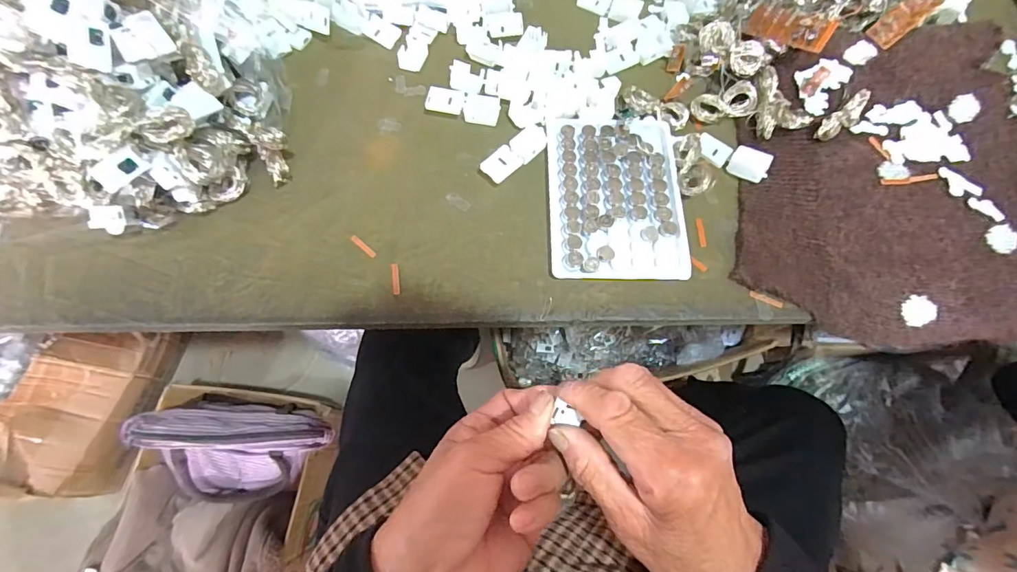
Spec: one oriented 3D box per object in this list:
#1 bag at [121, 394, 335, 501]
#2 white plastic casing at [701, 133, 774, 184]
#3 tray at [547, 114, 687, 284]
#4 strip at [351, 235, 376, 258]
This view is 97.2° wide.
[{"bbox_3d":[-0.436,0.265,0.721,0.271,0.126,0.161,6,70,1],"label":"bag"},{"bbox_3d":[0.167,-0.097,0.331,0.052,0.010,0.020,34,75,9],"label":"white plastic casing"},{"bbox_3d":[0.076,-0.066,0.320,0.093,0.009,0.127,0,72,-1],"label":"tray"},{"bbox_3d":[-0.100,-0.027,0.307,0.022,0.004,0.004,40,76,11],"label":"strip"}]

